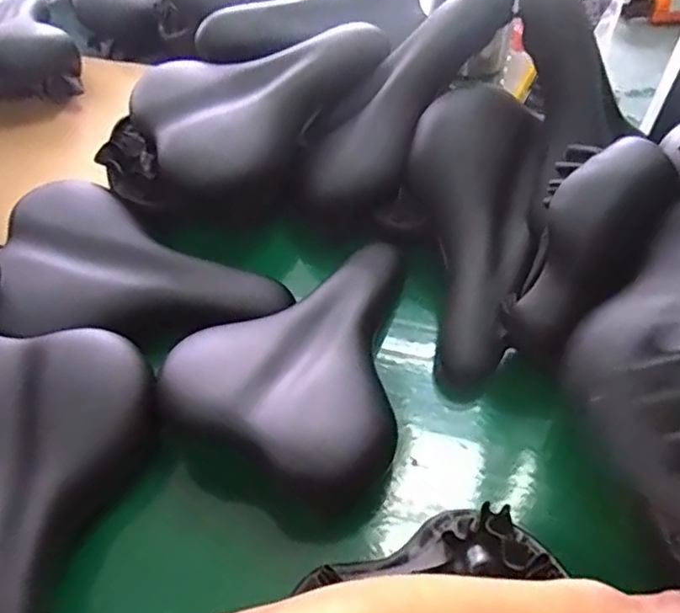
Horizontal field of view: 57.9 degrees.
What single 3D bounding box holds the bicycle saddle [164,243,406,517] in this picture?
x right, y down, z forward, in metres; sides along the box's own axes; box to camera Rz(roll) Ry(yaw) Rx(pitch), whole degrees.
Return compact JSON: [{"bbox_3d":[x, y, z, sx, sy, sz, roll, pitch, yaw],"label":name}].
[{"bbox_3d":[-0.013,0.024,0.466,0.158,0.065,0.235,21,56,17],"label":"bicycle saddle"}]

